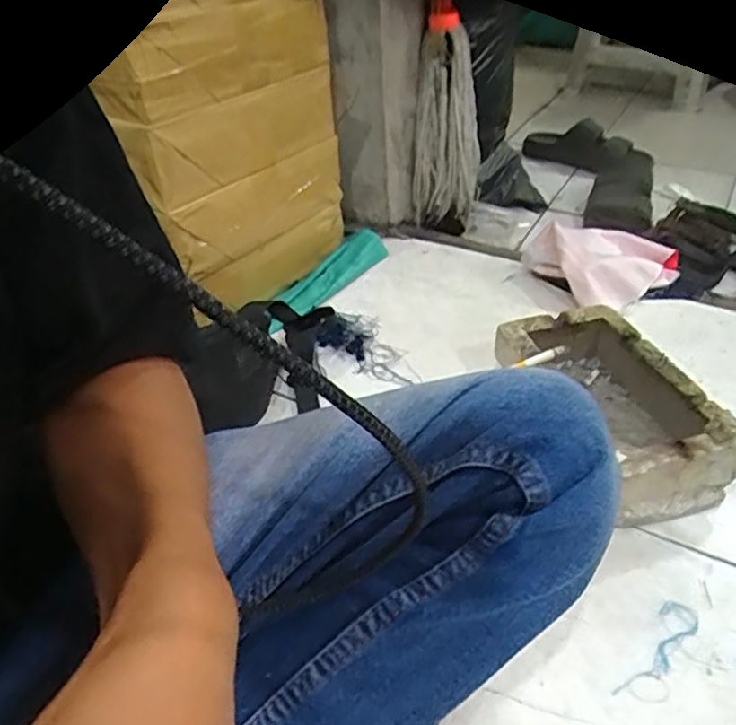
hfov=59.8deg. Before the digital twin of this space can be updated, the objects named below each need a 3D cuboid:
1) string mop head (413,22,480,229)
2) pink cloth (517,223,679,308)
[{"bbox_3d":[0.122,-0.345,0.968,0.098,0.267,0.078,4,37,7],"label":"string mop head"},{"bbox_3d":[0.335,-0.145,0.876,0.189,0.057,0.143,-18,41,-18],"label":"pink cloth"}]

